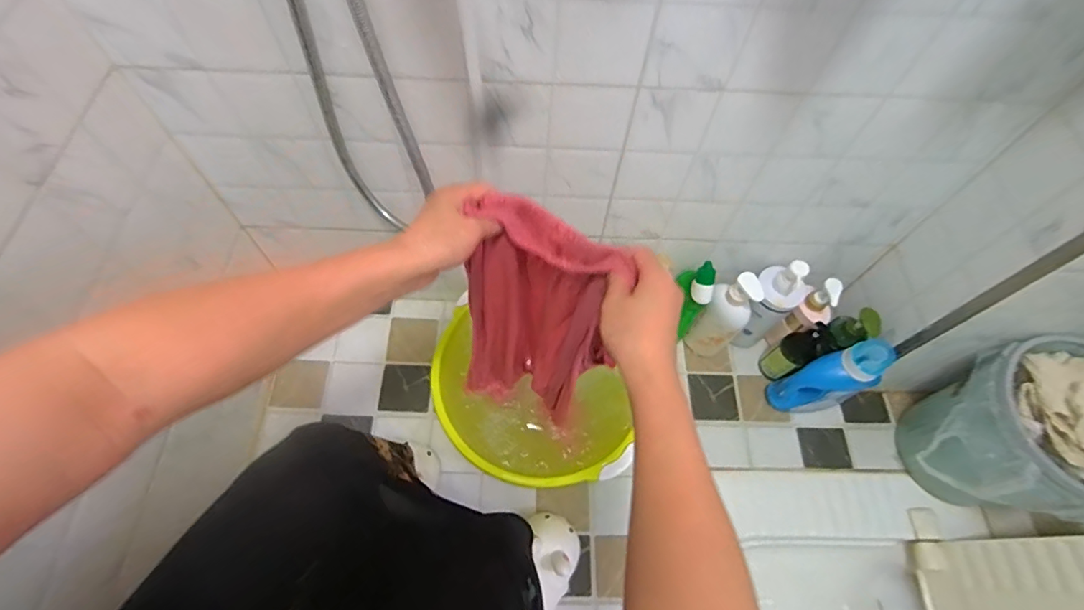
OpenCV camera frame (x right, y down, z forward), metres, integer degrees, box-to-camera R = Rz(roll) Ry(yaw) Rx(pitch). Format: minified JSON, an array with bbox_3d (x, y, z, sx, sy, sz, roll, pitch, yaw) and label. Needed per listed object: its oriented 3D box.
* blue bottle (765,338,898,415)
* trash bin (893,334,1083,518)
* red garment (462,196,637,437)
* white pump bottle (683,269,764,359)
[{"bbox_3d":[0.498,0.133,0.900,0.112,0.230,0.066,-6,62,-6],"label":"blue bottle"},{"bbox_3d":[0.772,0.200,0.824,0.270,0.264,0.232,-19,64,-13],"label":"trash bin"},{"bbox_3d":[-0.010,0.038,0.648,0.175,0.454,0.053,29,60,7],"label":"red garment"},{"bbox_3d":[0.323,0.036,0.937,0.075,0.279,0.055,37,66,16],"label":"white pump bottle"}]

